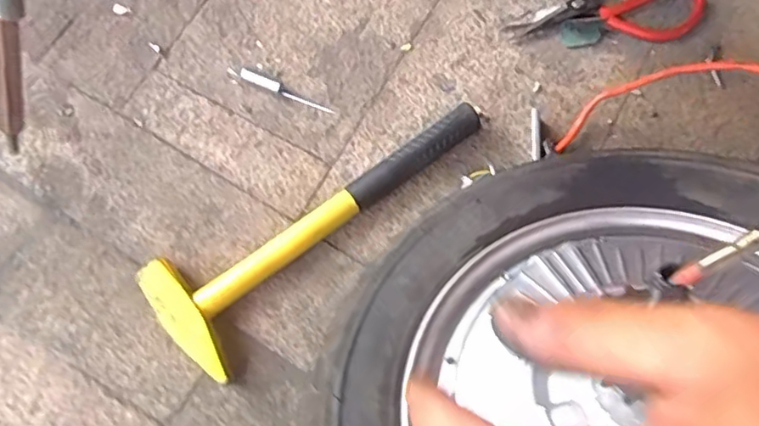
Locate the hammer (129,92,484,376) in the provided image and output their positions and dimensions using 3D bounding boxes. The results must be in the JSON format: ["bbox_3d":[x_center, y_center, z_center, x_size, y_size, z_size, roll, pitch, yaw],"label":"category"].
[{"bbox_3d":[-0.044,0.001,0.500,0.312,0.031,0.102,-38,77,-10],"label":"hammer"}]

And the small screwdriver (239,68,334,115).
[{"bbox_3d":[-0.086,-0.113,0.544,0.091,0.012,0.010,20,75,6],"label":"small screwdriver"}]

